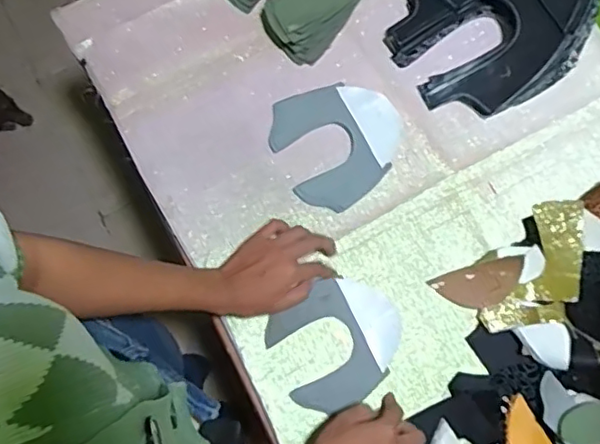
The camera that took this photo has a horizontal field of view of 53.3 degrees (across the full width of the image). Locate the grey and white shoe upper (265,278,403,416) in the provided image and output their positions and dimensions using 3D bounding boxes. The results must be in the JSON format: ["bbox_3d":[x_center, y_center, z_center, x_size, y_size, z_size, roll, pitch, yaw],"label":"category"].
[{"bbox_3d":[0.046,0.139,0.687,0.147,0.009,0.126,-24,79,-6],"label":"grey and white shoe upper"}]

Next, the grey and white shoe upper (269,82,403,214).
[{"bbox_3d":[0.048,-0.100,0.727,0.148,0.009,0.151,-27,81,2],"label":"grey and white shoe upper"}]

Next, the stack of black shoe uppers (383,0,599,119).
[{"bbox_3d":[0.238,-0.248,0.714,0.234,0.097,0.196,-31,80,-7],"label":"stack of black shoe uppers"}]

